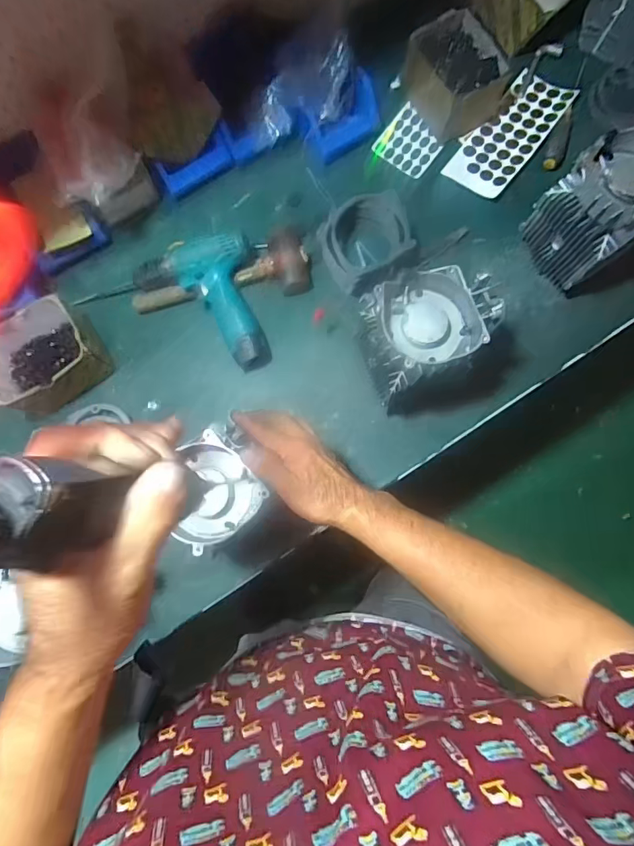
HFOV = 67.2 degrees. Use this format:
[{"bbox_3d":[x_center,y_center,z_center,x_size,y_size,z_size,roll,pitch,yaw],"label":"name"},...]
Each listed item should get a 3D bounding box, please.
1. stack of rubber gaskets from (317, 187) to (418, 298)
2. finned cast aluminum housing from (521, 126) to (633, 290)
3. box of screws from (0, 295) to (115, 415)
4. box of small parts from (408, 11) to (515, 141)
[{"bbox_3d":[0.076,-0.274,0.733,0.130,0.061,0.127,-28,81,-4],"label":"stack of rubber gaskets"},{"bbox_3d":[0.392,-0.288,0.661,0.139,0.194,0.123,-31,81,-4],"label":"finned cast aluminum housing"},{"bbox_3d":[-0.405,-0.102,0.711,0.153,0.089,0.136,-29,81,-4],"label":"box of screws"},{"bbox_3d":[0.221,-0.537,0.754,0.118,0.096,0.152,-32,82,-5],"label":"box of small parts"}]

